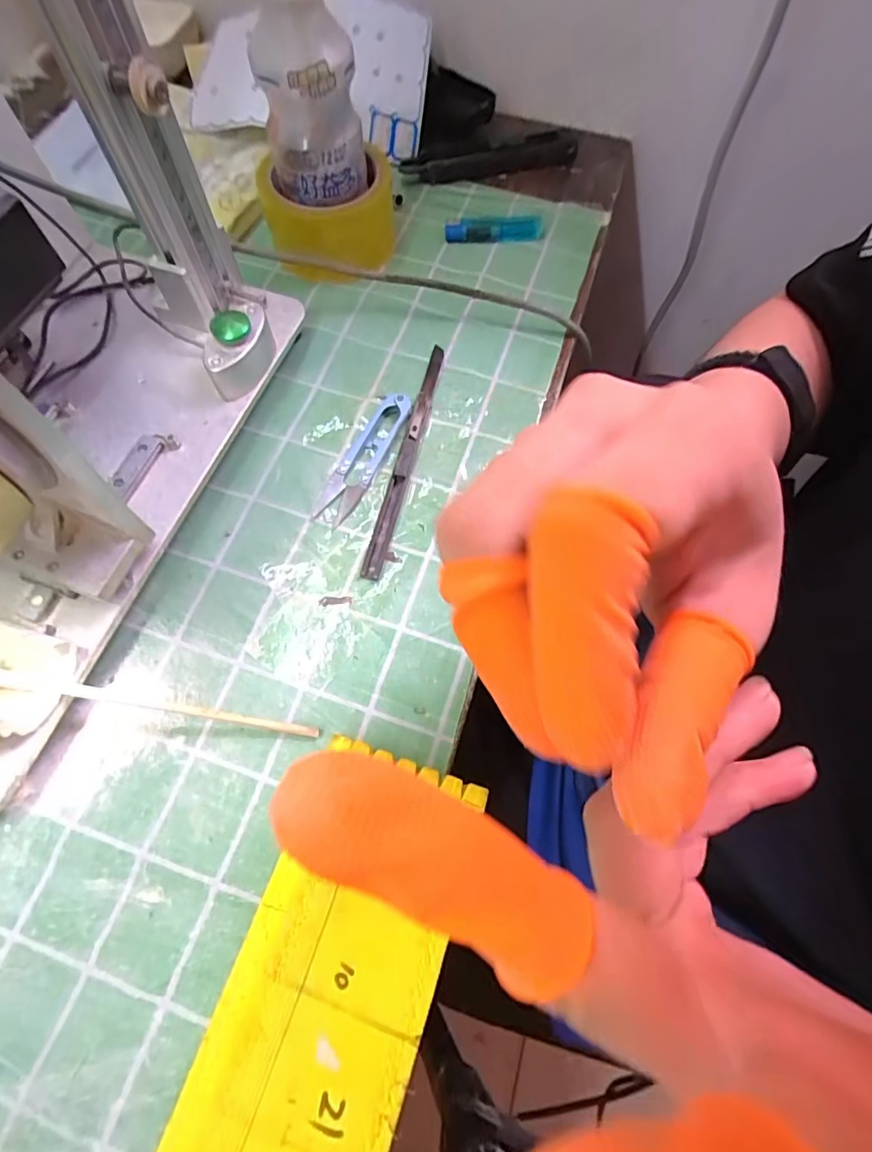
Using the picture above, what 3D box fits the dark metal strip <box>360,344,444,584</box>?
[{"bbox_3d":[-0.017,-0.081,0.326,0.016,0.007,0.179,12,68,4],"label":"dark metal strip"}]

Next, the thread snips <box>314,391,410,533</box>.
[{"bbox_3d":[-0.046,-0.078,0.323,0.024,0.009,0.100,23,69,8],"label":"thread snips"}]

